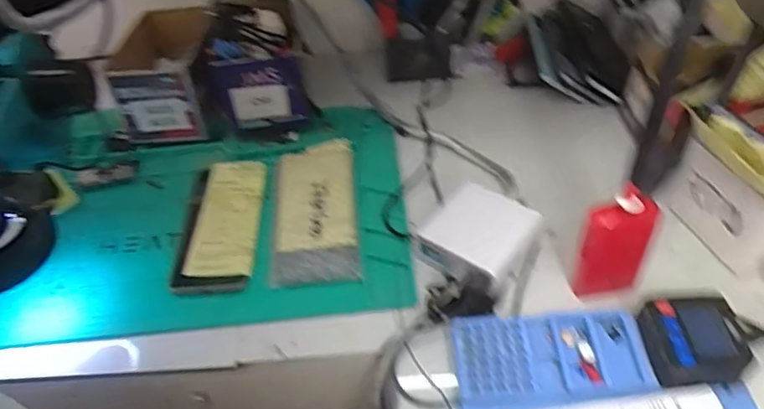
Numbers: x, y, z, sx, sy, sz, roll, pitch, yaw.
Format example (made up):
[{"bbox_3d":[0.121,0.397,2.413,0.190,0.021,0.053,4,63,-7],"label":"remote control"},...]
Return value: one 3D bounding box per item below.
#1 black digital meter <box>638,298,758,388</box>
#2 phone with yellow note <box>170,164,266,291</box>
[{"bbox_3d":[0.243,0.105,0.462,0.073,0.025,0.067,-7,46,-1],"label":"black digital meter"},{"bbox_3d":[-0.168,0.020,0.610,0.084,0.017,0.163,-5,46,1],"label":"phone with yellow note"}]

